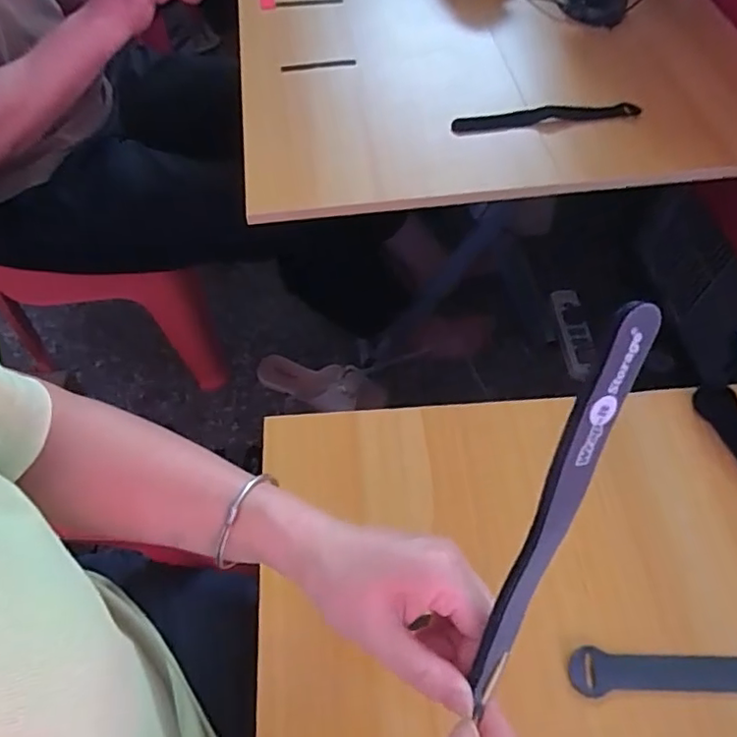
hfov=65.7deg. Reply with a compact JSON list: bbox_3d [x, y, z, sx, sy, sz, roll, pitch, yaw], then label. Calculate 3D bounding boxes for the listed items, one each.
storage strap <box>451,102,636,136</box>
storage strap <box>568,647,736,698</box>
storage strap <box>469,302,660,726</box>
[{"bbox_3d":[0.179,-0.256,0.581,0.193,0.011,0.023,-9,58,-5],"label":"storage strap"},{"bbox_3d":[0.221,0.184,0.343,0.198,0.004,0.022,2,58,-2],"label":"storage strap"},{"bbox_3d":[0.076,0.061,0.236,0.018,0.180,0.012,19,17,8],"label":"storage strap"}]

